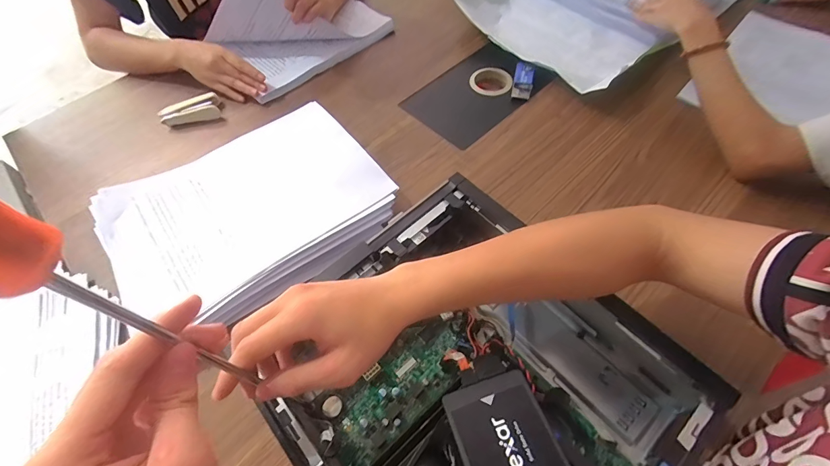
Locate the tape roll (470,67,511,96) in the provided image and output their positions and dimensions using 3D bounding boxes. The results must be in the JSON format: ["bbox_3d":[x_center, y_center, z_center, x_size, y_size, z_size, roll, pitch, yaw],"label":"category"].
[{"bbox_3d":[0.131,-0.261,0.648,0.069,0.012,0.069,-2,59,3],"label":"tape roll"}]

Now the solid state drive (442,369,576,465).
[{"bbox_3d":[0.069,0.156,0.275,0.071,0.004,0.099,-18,49,-7],"label":"solid state drive"}]

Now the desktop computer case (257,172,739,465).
[{"bbox_3d":[0.052,0.136,0.346,0.286,0.115,0.319,-39,64,-18],"label":"desktop computer case"}]

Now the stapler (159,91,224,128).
[{"bbox_3d":[-0.373,-0.206,0.633,0.092,0.023,0.048,-12,59,-3],"label":"stapler"}]

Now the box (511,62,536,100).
[{"bbox_3d":[0.179,-0.253,0.621,0.031,0.017,0.070,11,60,11],"label":"box"}]

